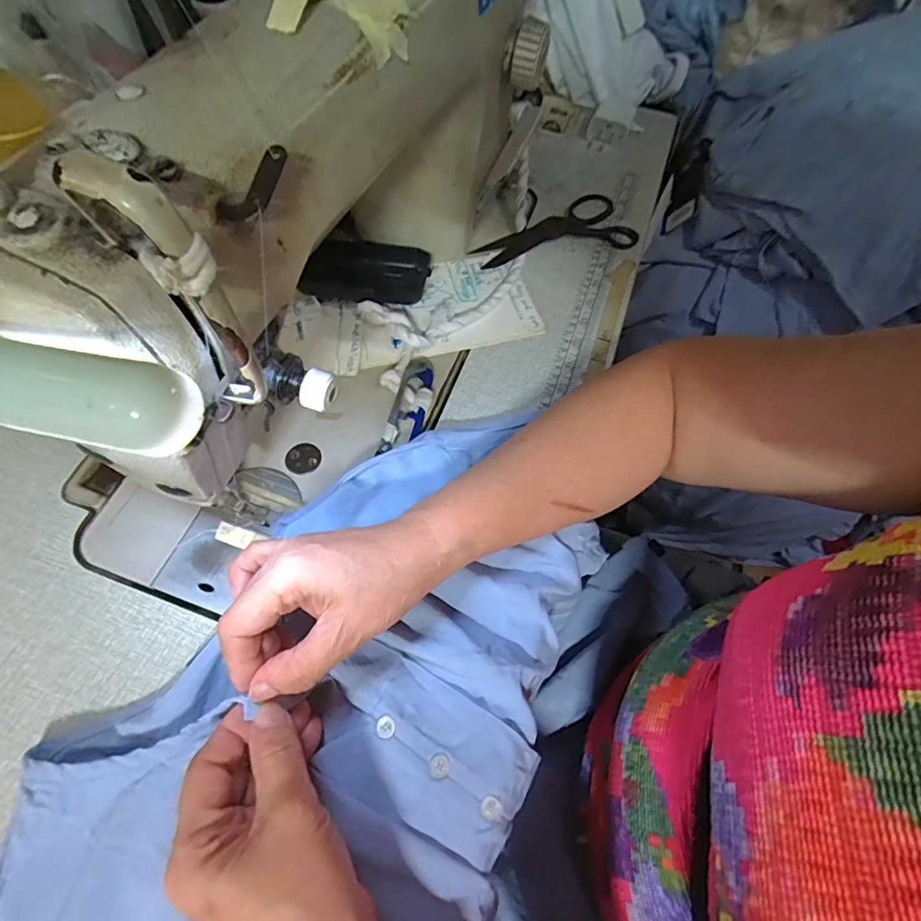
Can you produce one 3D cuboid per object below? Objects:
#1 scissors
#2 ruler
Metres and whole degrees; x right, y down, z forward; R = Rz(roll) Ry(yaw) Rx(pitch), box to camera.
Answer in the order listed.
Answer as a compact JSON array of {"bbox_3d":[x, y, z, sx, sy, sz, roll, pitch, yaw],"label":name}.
[{"bbox_3d":[0.087,-0.223,0.494,0.161,0.008,0.075,-16,64,-11],"label":"scissors"},{"bbox_3d":[0.129,-0.171,0.478,0.024,0.004,0.327,19,62,7],"label":"ruler"}]

